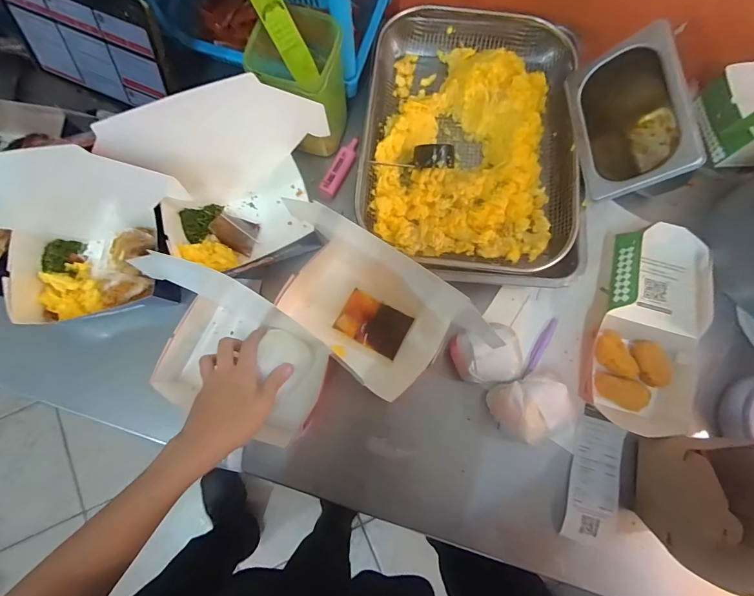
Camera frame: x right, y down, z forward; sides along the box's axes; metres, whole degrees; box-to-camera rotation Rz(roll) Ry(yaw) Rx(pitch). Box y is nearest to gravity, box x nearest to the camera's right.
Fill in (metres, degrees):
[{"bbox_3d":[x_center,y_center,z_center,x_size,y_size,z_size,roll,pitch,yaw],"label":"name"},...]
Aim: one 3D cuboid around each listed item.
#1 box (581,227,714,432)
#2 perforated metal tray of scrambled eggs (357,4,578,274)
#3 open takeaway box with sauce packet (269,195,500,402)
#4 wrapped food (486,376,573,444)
[{"bbox_3d":[0.324,0.035,0.462,0.126,0.064,0.244,5,78,4],"label":"box"},{"bbox_3d":[0.137,-0.216,0.535,0.296,0.098,0.358,5,80,2],"label":"perforated metal tray of scrambled eggs"},{"bbox_3d":[-0.008,0.008,0.480,0.283,0.049,0.158,37,82,7],"label":"open takeaway box with sauce packet"},{"bbox_3d":[0.179,0.127,0.448,0.083,0.051,0.064,-21,77,-2],"label":"wrapped food"}]

